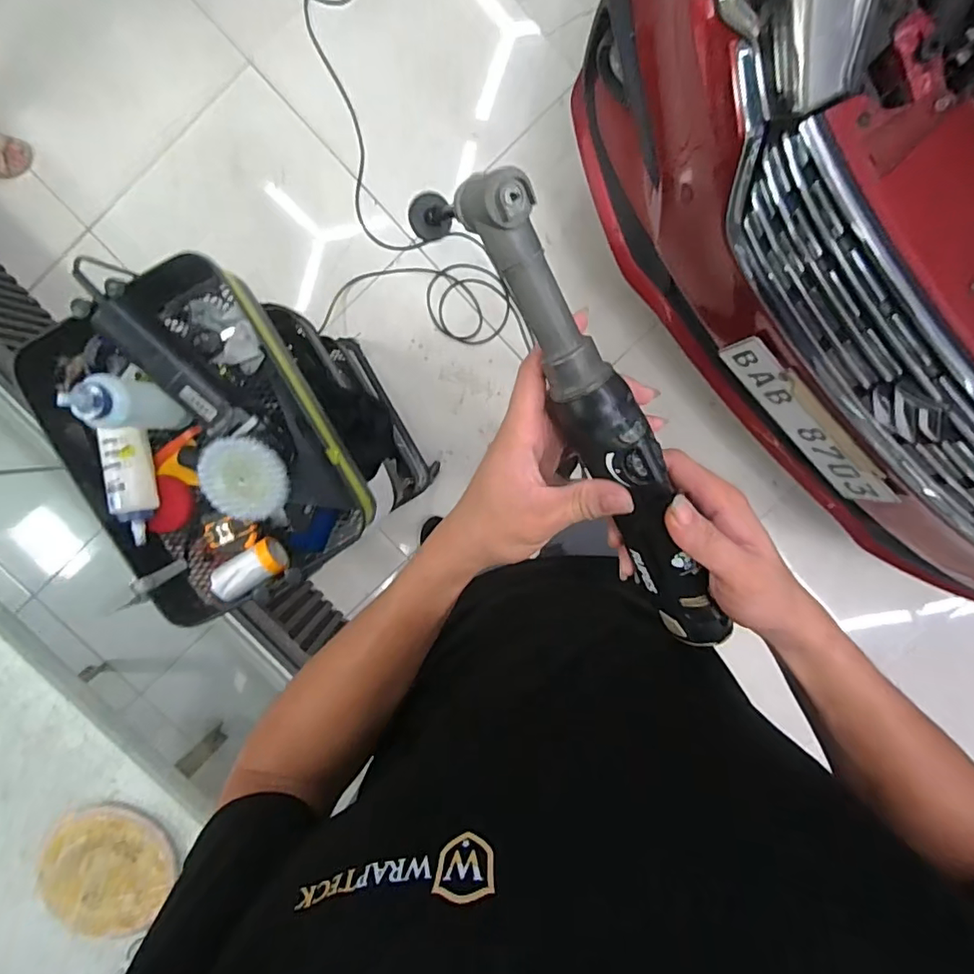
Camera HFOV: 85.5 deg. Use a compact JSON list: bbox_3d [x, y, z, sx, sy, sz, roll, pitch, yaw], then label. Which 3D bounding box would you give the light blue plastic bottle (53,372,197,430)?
[{"bbox_3d":[-0.446,-0.103,0.665,0.069,0.215,0.066,0,96,-1],"label":"light blue plastic bottle"}]

